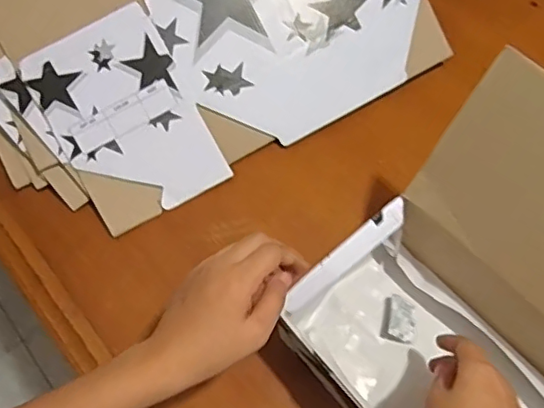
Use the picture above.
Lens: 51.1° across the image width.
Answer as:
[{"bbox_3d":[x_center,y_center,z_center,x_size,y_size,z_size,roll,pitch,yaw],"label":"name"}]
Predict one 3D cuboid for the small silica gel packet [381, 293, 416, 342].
[{"bbox_3d":[0.118,0.105,0.523,0.030,0.015,0.041,12,67,8],"label":"small silica gel packet"}]

